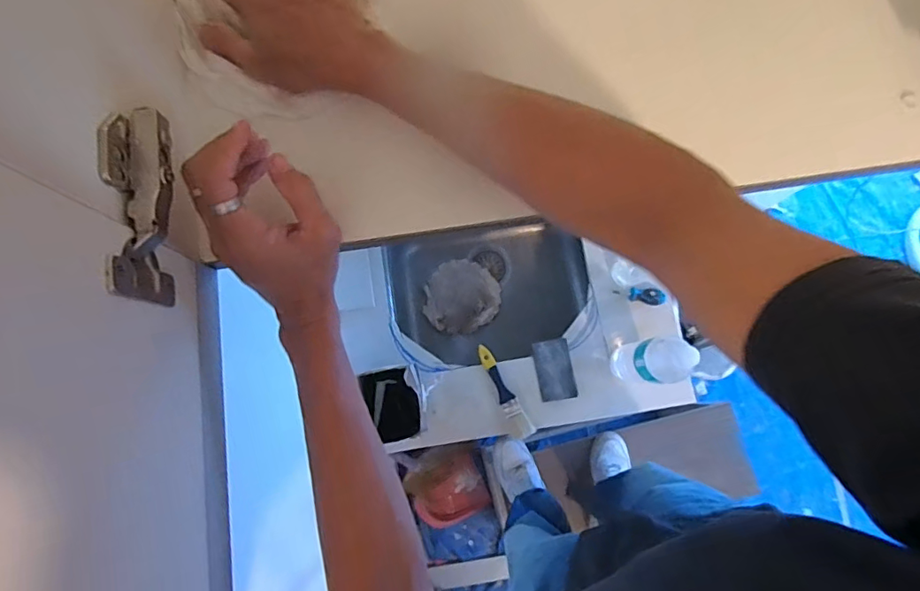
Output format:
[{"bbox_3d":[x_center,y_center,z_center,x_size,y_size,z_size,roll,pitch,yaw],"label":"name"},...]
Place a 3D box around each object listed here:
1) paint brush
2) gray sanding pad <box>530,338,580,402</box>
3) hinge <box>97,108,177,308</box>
[{"bbox_3d":[0.078,0.183,0.946,0.042,0.015,0.184,-29,81,-7],"label":"paint brush"},{"bbox_3d":[0.179,0.140,0.944,0.068,0.008,0.110,-9,79,-3],"label":"gray sanding pad"},{"bbox_3d":[-0.187,-0.055,0.299,0.029,0.052,0.118,-7,79,-3],"label":"hinge"}]

